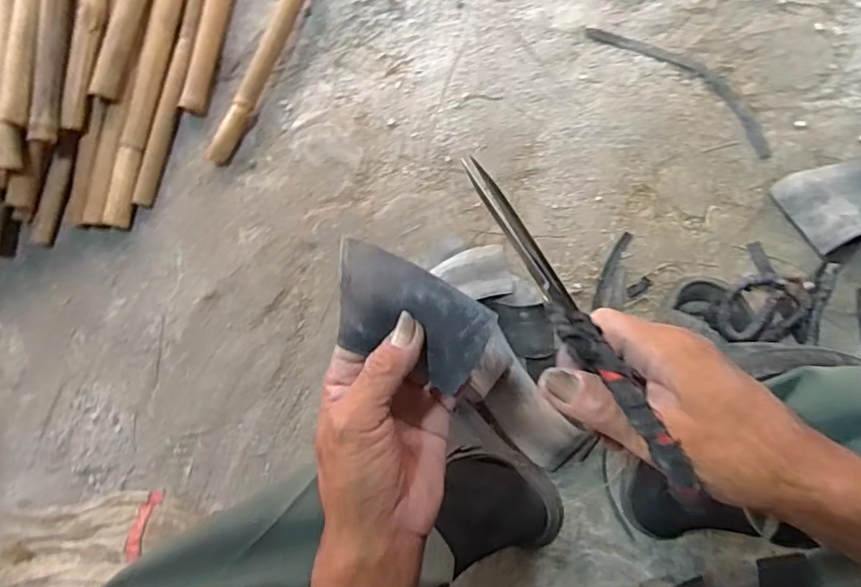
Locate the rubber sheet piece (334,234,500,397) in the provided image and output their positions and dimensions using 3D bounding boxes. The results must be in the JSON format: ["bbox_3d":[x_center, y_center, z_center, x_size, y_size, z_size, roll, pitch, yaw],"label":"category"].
[{"bbox_3d":[-0.019,0.013,0.330,0.105,0.030,0.058,27,89,9],"label":"rubber sheet piece"}]

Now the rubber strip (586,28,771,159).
[{"bbox_3d":[0.311,-0.261,0.695,0.261,0.009,0.050,40,92,8],"label":"rubber strip"}]

